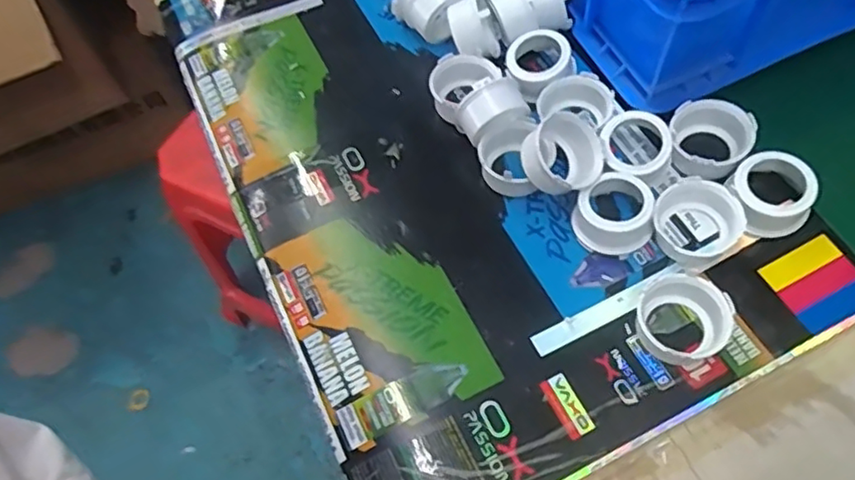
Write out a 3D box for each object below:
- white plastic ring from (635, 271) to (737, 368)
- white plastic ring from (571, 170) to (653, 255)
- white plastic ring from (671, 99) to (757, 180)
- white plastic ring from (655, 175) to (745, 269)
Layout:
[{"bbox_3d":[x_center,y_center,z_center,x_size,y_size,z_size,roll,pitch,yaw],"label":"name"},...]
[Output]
[{"bbox_3d":[0.159,0.049,0.382,0.052,0.032,0.055,-35,65,-15],"label":"white plastic ring"},{"bbox_3d":[0.126,-0.016,0.412,0.048,0.037,0.050,-18,62,-7],"label":"white plastic ring"},{"bbox_3d":[0.199,-0.072,0.430,0.051,0.032,0.059,15,65,13],"label":"white plastic ring"},{"bbox_3d":[0.181,-0.013,0.406,0.050,0.038,0.053,-2,62,4],"label":"white plastic ring"}]

